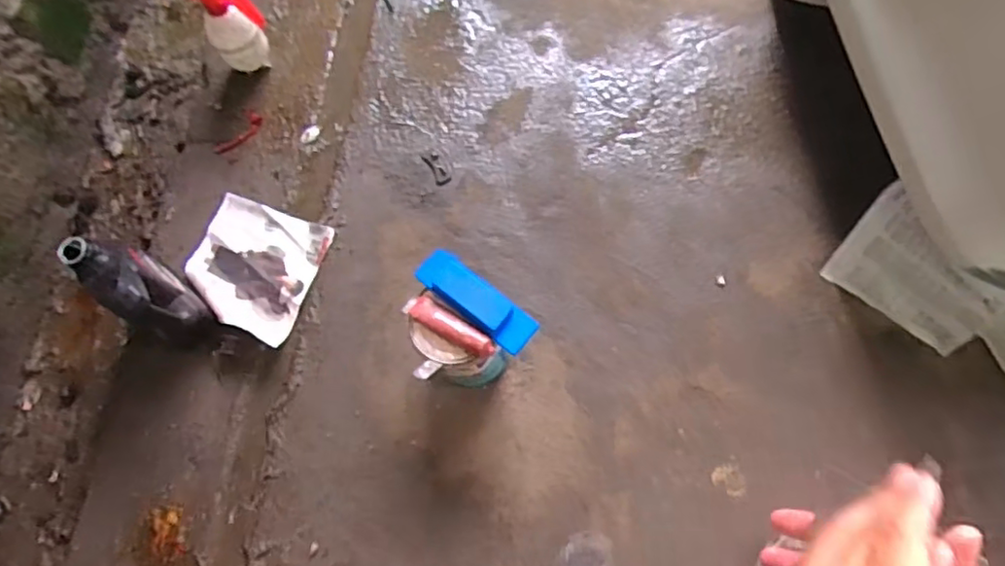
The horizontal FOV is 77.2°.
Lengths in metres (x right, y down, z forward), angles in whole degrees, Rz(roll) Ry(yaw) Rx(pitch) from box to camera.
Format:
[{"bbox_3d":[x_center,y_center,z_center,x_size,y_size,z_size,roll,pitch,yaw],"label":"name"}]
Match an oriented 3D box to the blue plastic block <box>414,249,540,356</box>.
[{"bbox_3d":[-0.045,0.025,1.066,0.227,0.046,0.076,39,79,13],"label":"blue plastic block"}]

